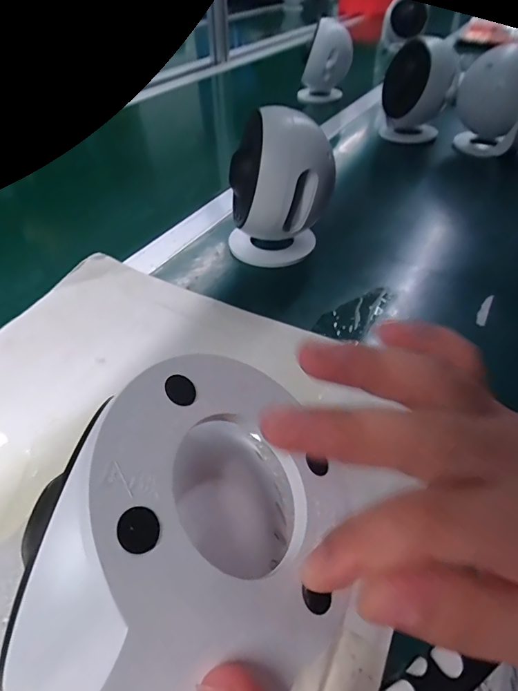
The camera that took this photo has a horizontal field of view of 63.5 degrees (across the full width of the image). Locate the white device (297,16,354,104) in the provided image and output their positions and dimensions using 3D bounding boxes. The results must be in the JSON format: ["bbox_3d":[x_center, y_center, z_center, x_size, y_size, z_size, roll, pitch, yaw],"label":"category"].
[{"bbox_3d":[0.129,-0.541,0.807,0.092,0.144,0.083,3,44,4],"label":"white device"}]

